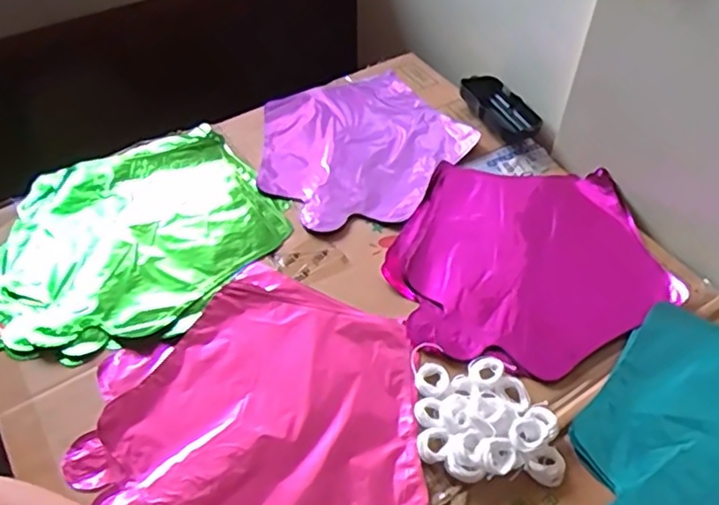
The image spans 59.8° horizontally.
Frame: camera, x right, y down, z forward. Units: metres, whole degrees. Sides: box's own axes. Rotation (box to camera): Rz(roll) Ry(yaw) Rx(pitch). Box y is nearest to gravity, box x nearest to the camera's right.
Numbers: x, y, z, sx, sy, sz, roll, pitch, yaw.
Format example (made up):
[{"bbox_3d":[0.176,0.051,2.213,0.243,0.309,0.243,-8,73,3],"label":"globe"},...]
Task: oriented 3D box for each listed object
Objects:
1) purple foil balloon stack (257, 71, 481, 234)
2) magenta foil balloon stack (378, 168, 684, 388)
[{"bbox_3d":[-0.004,-0.116,0.682,0.222,0.017,0.229,-30,56,-23],"label":"purple foil balloon stack"},{"bbox_3d":[0.157,0.005,0.573,0.238,0.016,0.238,11,51,9],"label":"magenta foil balloon stack"}]

